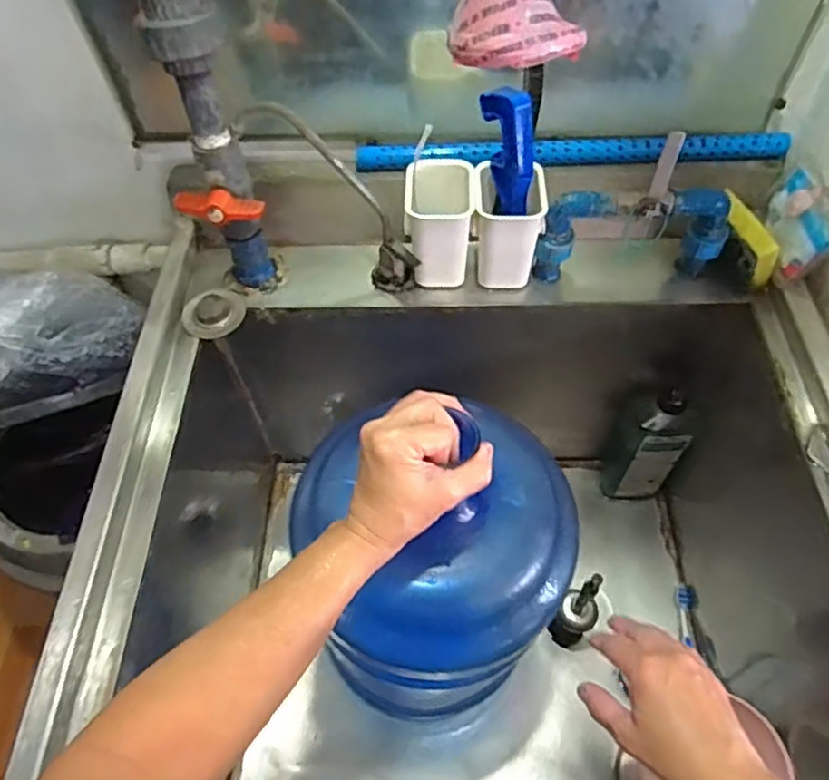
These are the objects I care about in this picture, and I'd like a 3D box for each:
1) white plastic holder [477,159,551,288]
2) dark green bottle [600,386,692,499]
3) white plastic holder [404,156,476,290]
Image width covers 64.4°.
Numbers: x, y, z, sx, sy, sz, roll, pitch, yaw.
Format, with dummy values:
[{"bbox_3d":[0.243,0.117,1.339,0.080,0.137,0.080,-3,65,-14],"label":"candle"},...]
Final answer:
[{"bbox_3d":[0.101,-0.174,0.711,0.075,0.106,0.078,6,58,6],"label":"white plastic holder"},{"bbox_3d":[0.329,0.077,0.922,0.090,0.248,0.057,5,58,5],"label":"dark green bottle"},{"bbox_3d":[0.028,-0.180,0.714,0.070,0.105,0.088,-1,57,2],"label":"white plastic holder"}]

